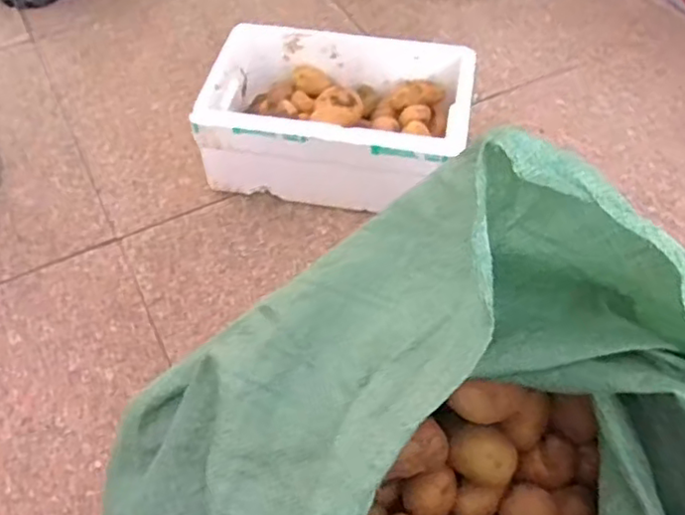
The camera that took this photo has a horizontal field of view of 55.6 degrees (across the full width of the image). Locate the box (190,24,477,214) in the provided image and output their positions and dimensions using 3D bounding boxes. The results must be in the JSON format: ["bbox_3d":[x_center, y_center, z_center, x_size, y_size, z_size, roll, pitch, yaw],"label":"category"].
[{"bbox_3d":[-0.004,-0.219,1.068,0.393,0.173,0.259,10,53,9],"label":"box"}]

